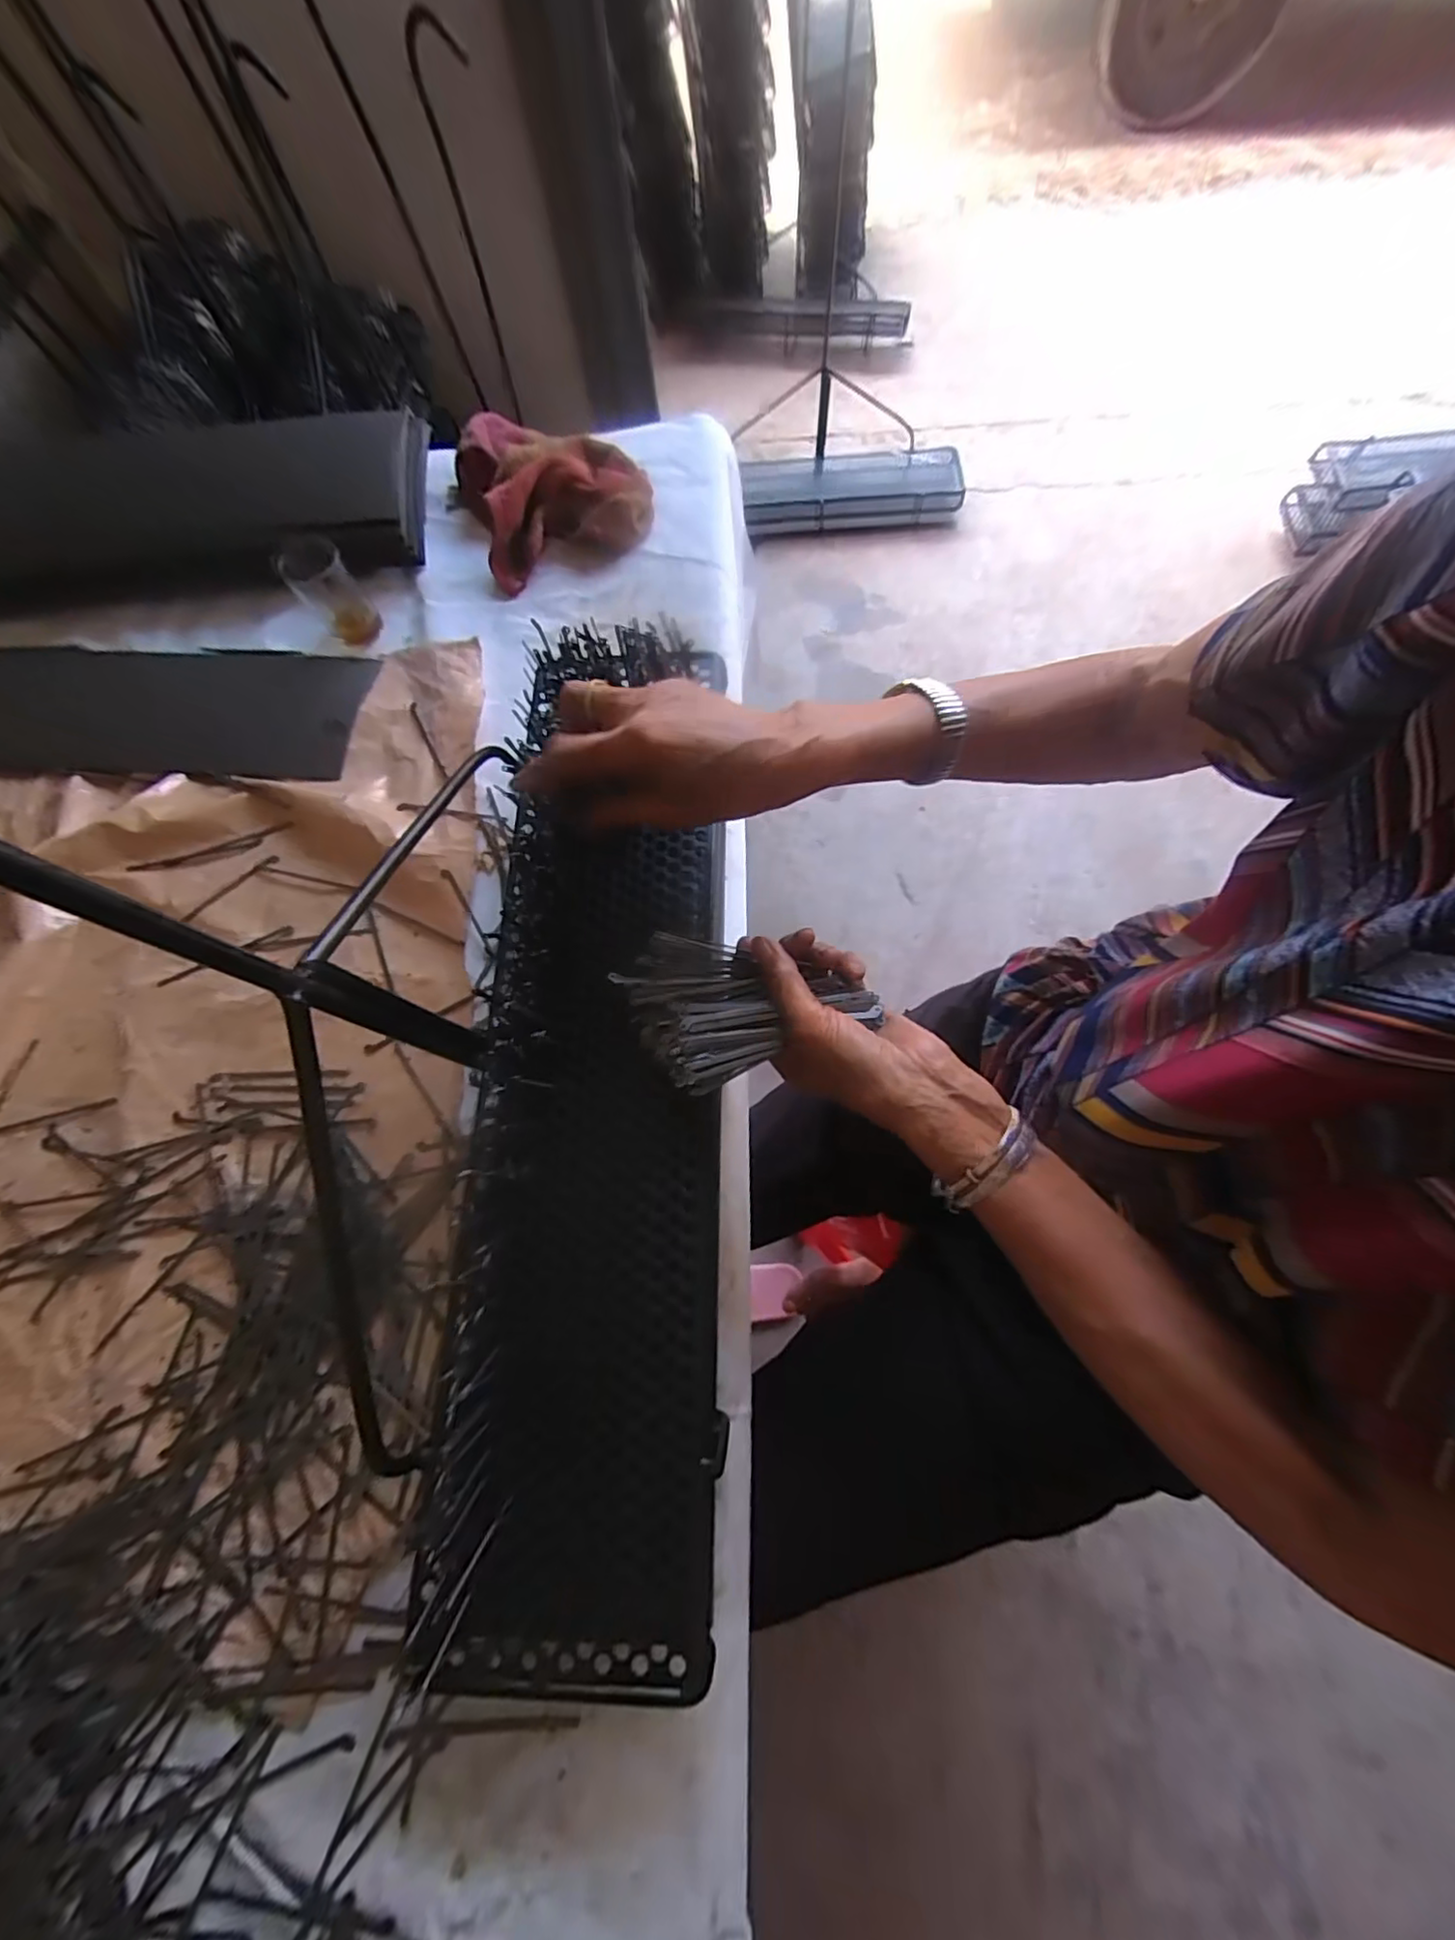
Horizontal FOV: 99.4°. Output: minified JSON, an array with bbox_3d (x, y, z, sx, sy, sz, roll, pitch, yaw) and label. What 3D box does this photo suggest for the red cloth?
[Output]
[{"bbox_3d":[-0.181,-0.502,0.629,0.181,0.061,0.191,-22,71,-4],"label":"red cloth"}]

